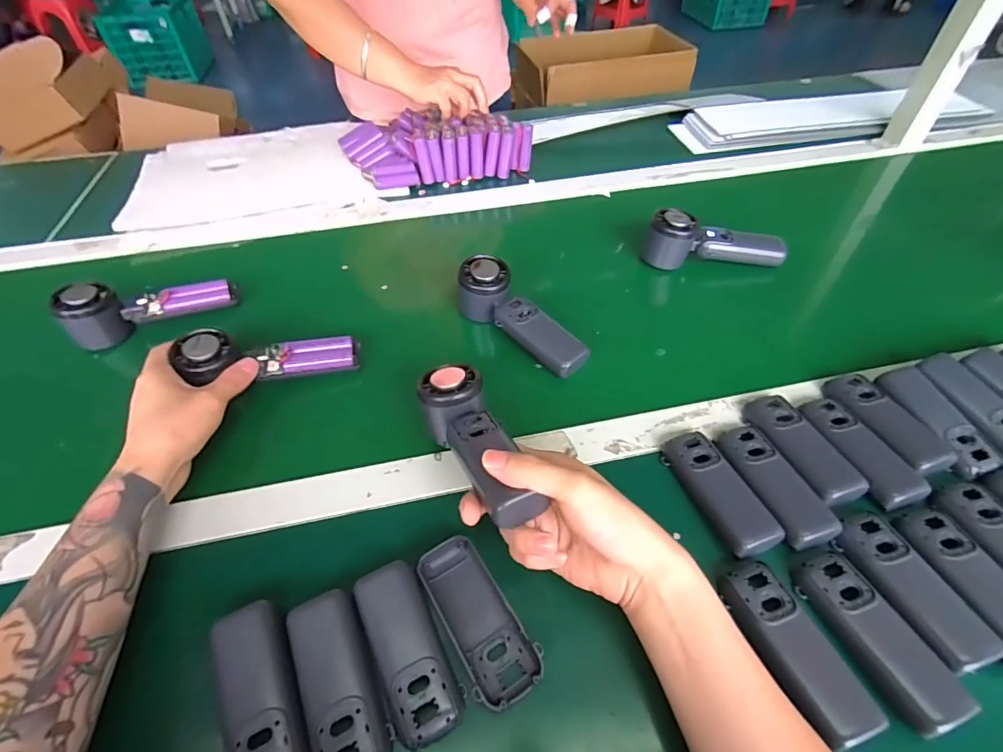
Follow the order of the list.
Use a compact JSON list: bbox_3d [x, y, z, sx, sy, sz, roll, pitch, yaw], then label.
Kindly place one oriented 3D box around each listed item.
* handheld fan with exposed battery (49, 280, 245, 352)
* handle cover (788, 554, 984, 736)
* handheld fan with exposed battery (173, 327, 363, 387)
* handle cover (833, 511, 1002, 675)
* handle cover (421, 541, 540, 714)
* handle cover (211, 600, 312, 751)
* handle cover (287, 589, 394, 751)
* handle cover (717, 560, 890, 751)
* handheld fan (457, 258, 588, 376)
[{"bbox_3d":[-0.388,-0.088,0.529,0.159,0.052,0.053,-25,53,-23],"label":"handheld fan with exposed battery"},{"bbox_3d":[0.243,0.166,0.311,0.043,0.019,0.106,-15,50,-15],"label":"handle cover"},{"bbox_3d":[-0.221,-0.018,0.464,0.156,0.033,0.043,1,46,-23],"label":"handheld fan with exposed battery"},{"bbox_3d":[0.279,0.142,0.325,0.039,0.014,0.102,-13,49,-13],"label":"handle cover"},{"bbox_3d":[-0.017,0.163,0.324,0.045,0.016,0.107,-26,54,-23],"label":"handle cover"},{"bbox_3d":[-0.147,0.193,0.290,0.037,0.023,0.101,-20,51,-19],"label":"handle cover"},{"bbox_3d":[-0.103,0.190,0.296,0.043,0.016,0.104,-19,51,-18],"label":"handle cover"},{"bbox_3d":[0.187,0.172,0.306,0.035,0.015,0.106,-15,50,-15],"label":"handle cover"},{"bbox_3d":[0.022,-0.065,0.493,0.158,0.052,0.046,36,56,27],"label":"handheld fan"}]

